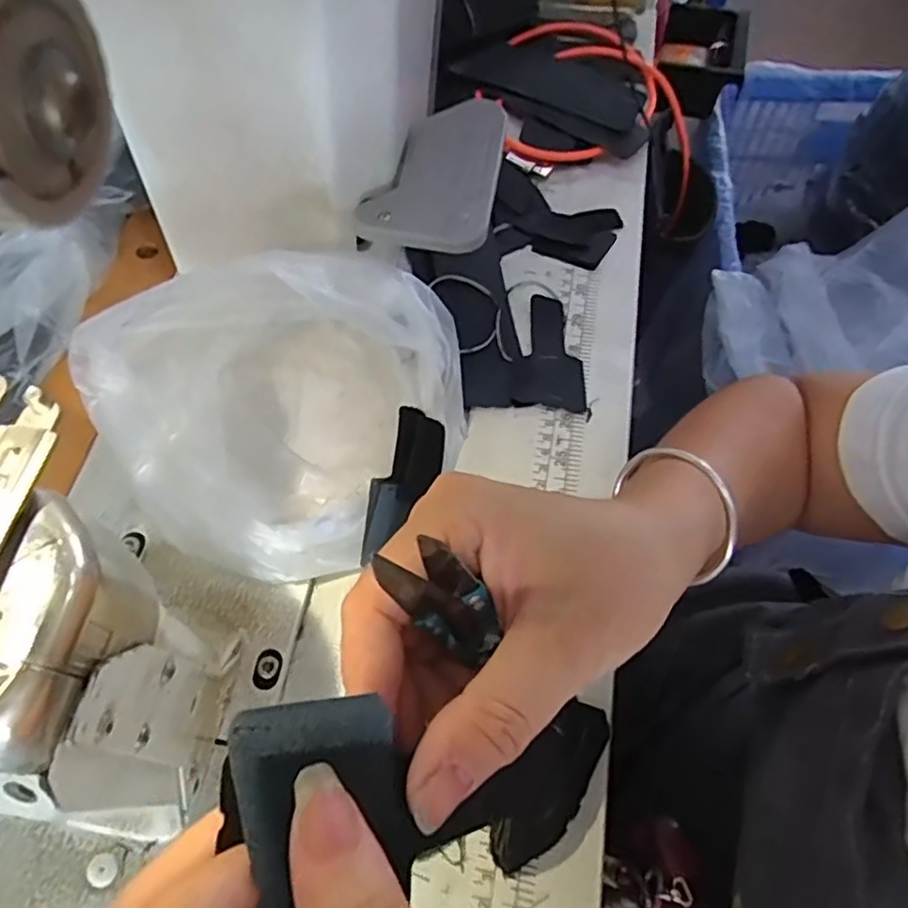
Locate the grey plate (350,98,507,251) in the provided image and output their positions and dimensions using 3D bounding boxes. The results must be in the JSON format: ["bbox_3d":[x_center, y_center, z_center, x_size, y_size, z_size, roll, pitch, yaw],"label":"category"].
[{"bbox_3d":[-0.005,-0.157,0.354,0.064,0.014,0.104,9,65,15],"label":"grey plate"}]

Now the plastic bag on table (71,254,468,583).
[{"bbox_3d":[-0.077,-0.026,0.334,0.139,0.106,0.180,39,71,21],"label":"plastic bag on table"}]

